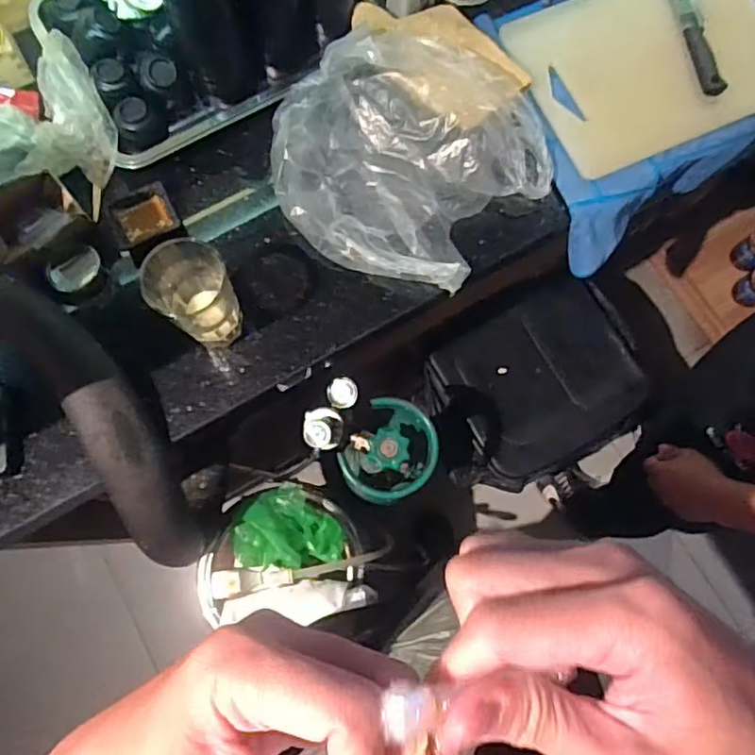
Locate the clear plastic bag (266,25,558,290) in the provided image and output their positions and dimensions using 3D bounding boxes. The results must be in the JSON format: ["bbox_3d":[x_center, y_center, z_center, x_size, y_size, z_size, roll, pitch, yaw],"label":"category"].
[{"bbox_3d":[0.040,-0.269,0.710,0.288,0.104,0.306,39,79,8],"label":"clear plastic bag"}]

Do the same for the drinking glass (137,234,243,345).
[{"bbox_3d":[-0.200,-0.086,0.659,0.086,0.102,0.101,-32,79,-8],"label":"drinking glass"}]

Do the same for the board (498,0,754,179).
[{"bbox_3d":[0.360,-0.422,0.788,0.329,0.020,0.253,-25,77,-4],"label":"board"}]

